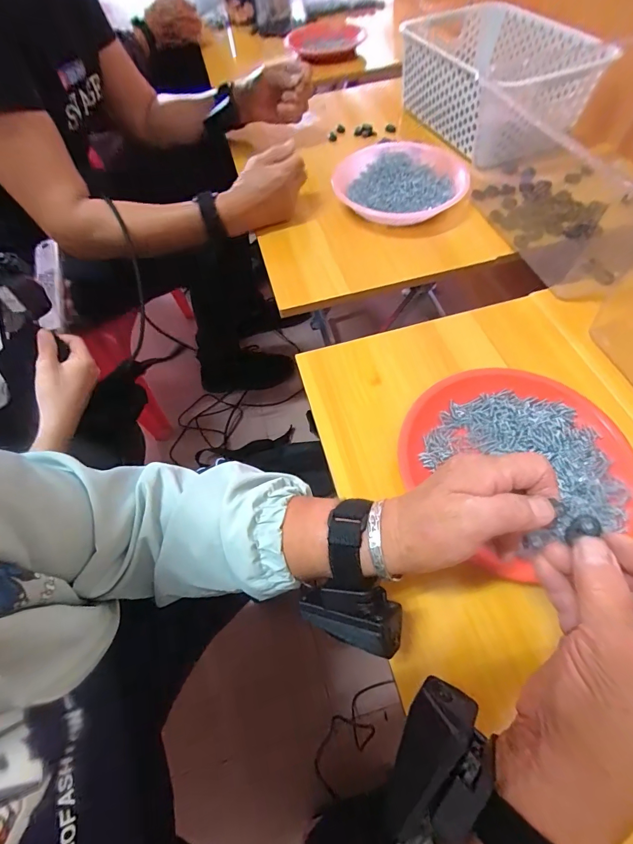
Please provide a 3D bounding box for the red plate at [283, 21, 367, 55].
[{"bbox_3d":[0.015,-0.922,0.893,0.180,0.025,0.153,-37,65,-15],"label":"red plate"}]

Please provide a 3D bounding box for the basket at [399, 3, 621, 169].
[{"bbox_3d":[0.292,-0.563,0.618,0.224,0.101,0.307,-22,62,-6],"label":"basket"}]

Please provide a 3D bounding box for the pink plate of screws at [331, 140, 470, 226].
[{"bbox_3d":[0.121,-0.372,0.569,0.180,0.034,0.181,-2,61,3],"label":"pink plate of screws"}]

